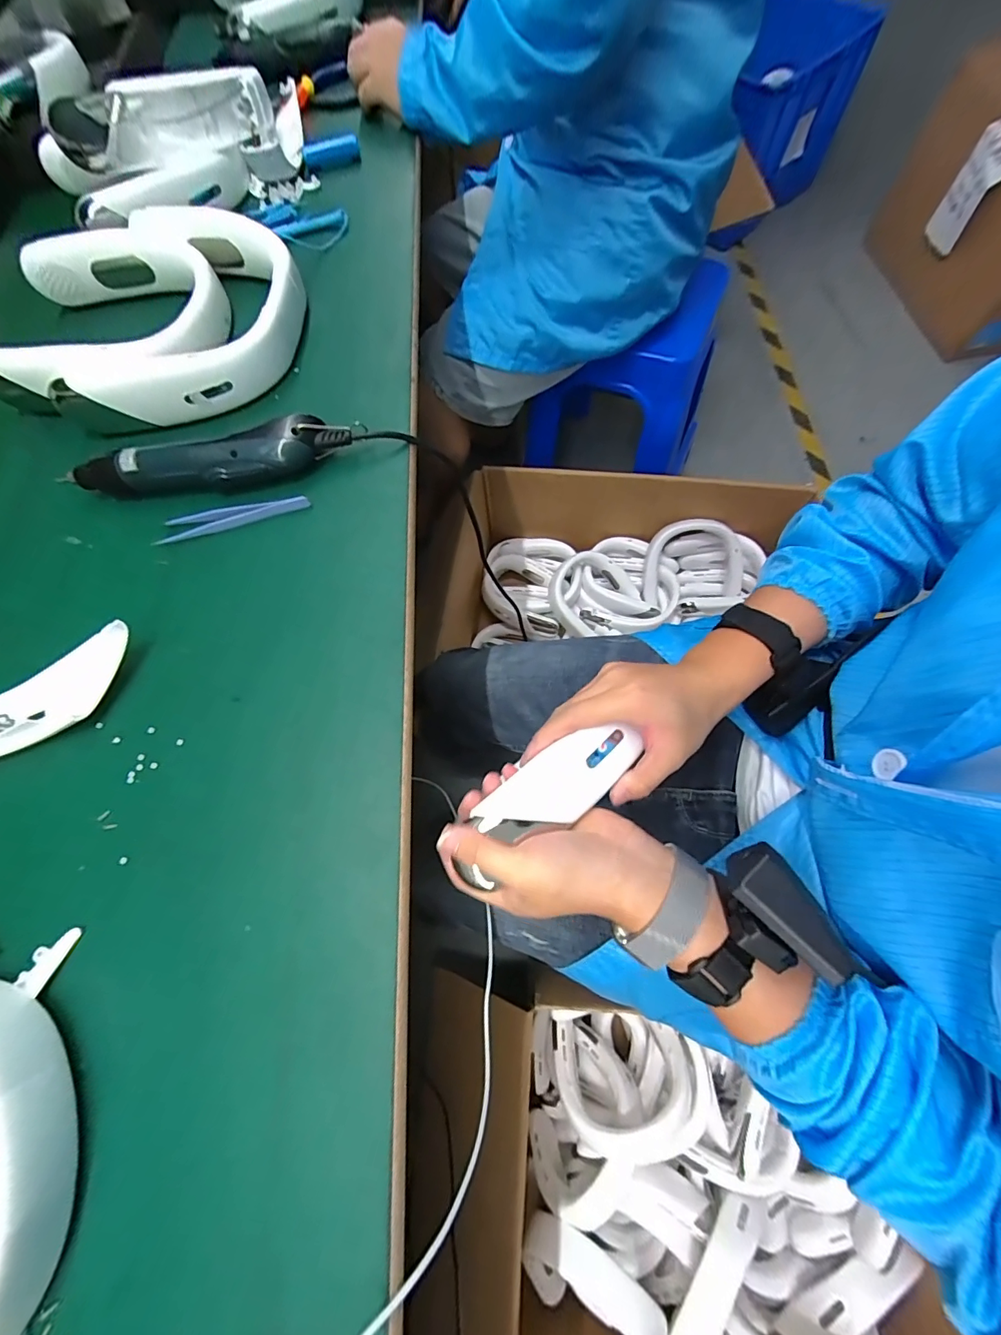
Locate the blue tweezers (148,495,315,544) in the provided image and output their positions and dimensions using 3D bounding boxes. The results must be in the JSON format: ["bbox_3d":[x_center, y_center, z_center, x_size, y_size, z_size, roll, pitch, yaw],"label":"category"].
[{"bbox_3d":[-0.219,-0.122,0.377,0.122,0.010,0.021,-9,69,0],"label":"blue tweezers"}]

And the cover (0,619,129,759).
[{"bbox_3d":[-0.340,0.025,0.311,0.181,0.043,0.059,-21,70,-4],"label":"cover"}]

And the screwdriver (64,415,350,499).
[{"bbox_3d":[-0.237,-0.166,0.378,0.225,0.041,0.033,-10,70,0],"label":"screwdriver"}]

